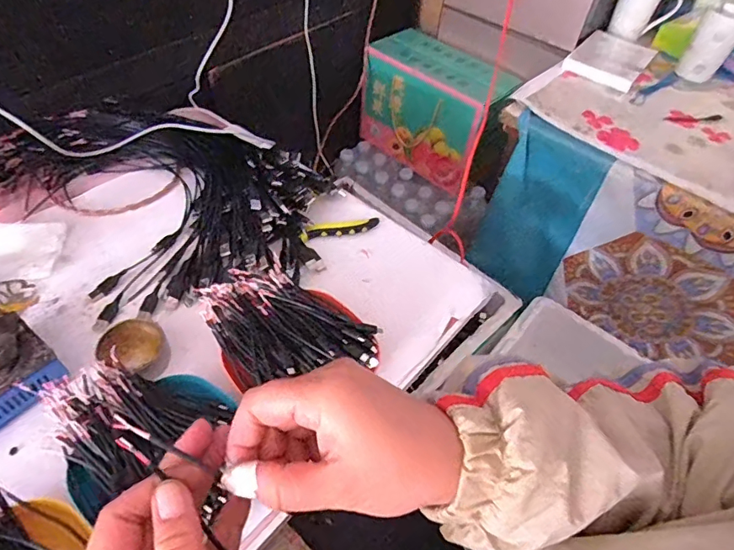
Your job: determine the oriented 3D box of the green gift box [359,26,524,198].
[{"bbox_3d":[0.164,-0.391,1.150,0.310,0.239,0.186,39,57,24],"label":"green gift box"}]

